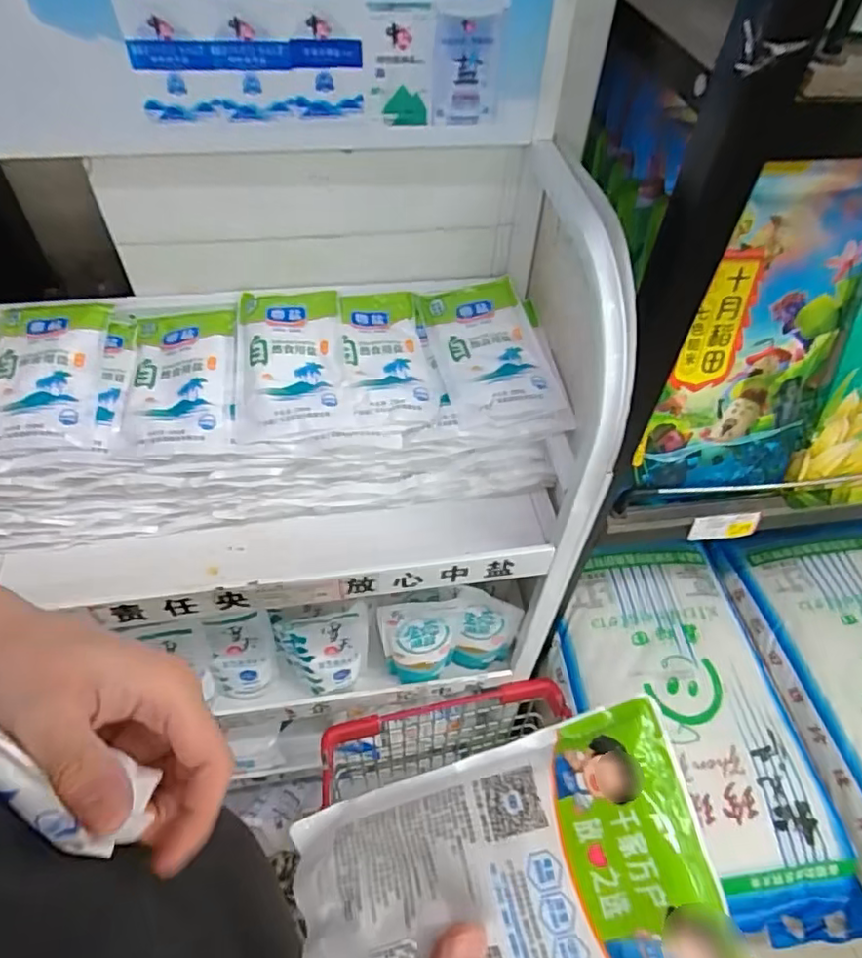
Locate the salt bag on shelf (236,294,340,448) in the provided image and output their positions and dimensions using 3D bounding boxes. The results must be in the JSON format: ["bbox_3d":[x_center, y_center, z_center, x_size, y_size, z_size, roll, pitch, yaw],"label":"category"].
[{"bbox_3d":[-0.142,-0.124,0.618,0.100,0.040,0.186,-4,51,-6],"label":"salt bag on shelf"}]

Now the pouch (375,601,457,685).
[{"bbox_3d":[-0.017,0.222,0.807,0.096,0.167,0.038,-5,52,-6],"label":"pouch"}]

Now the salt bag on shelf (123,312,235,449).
[{"bbox_3d":[-0.246,-0.104,0.603,0.101,0.025,0.172,-8,52,-8],"label":"salt bag on shelf"}]

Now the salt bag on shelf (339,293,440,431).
[{"bbox_3d":[-0.048,-0.127,0.629,0.087,0.033,0.172,-8,52,-9],"label":"salt bag on shelf"}]

